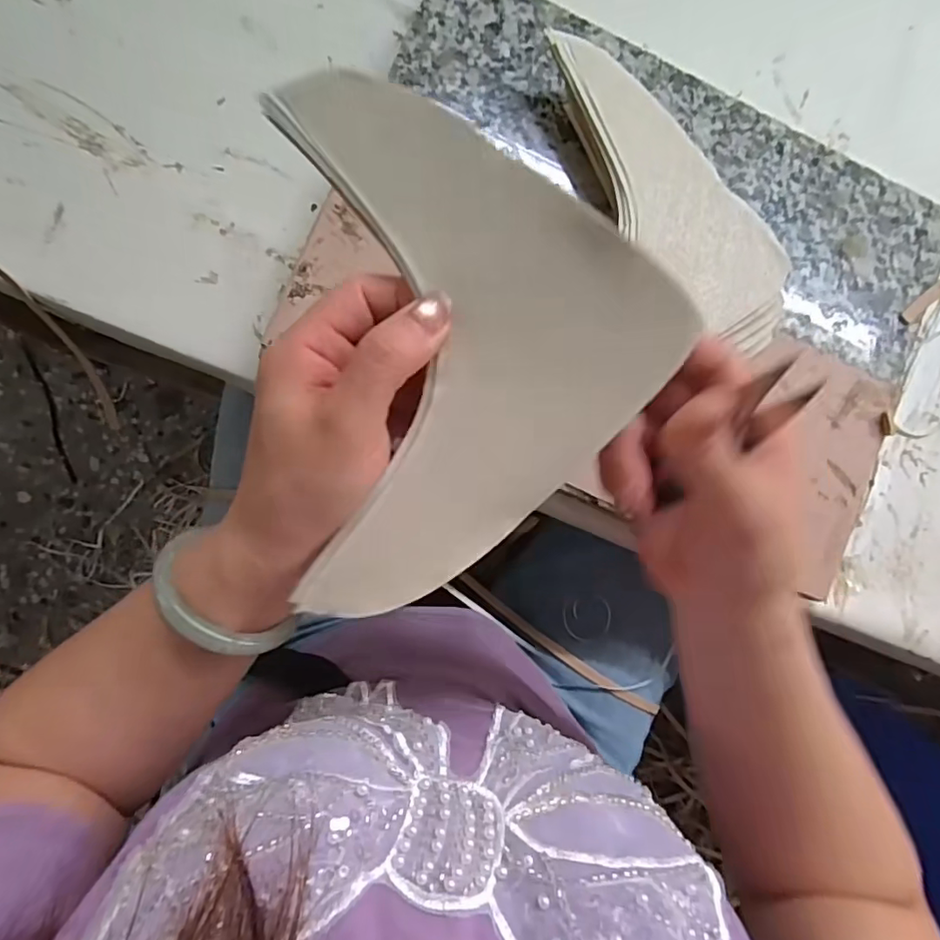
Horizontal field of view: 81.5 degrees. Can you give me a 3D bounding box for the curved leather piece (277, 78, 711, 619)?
[{"bbox_3d":[0.004,-0.045,0.204,0.135,0.036,0.193,-1,88,-6],"label":"curved leather piece"}]

